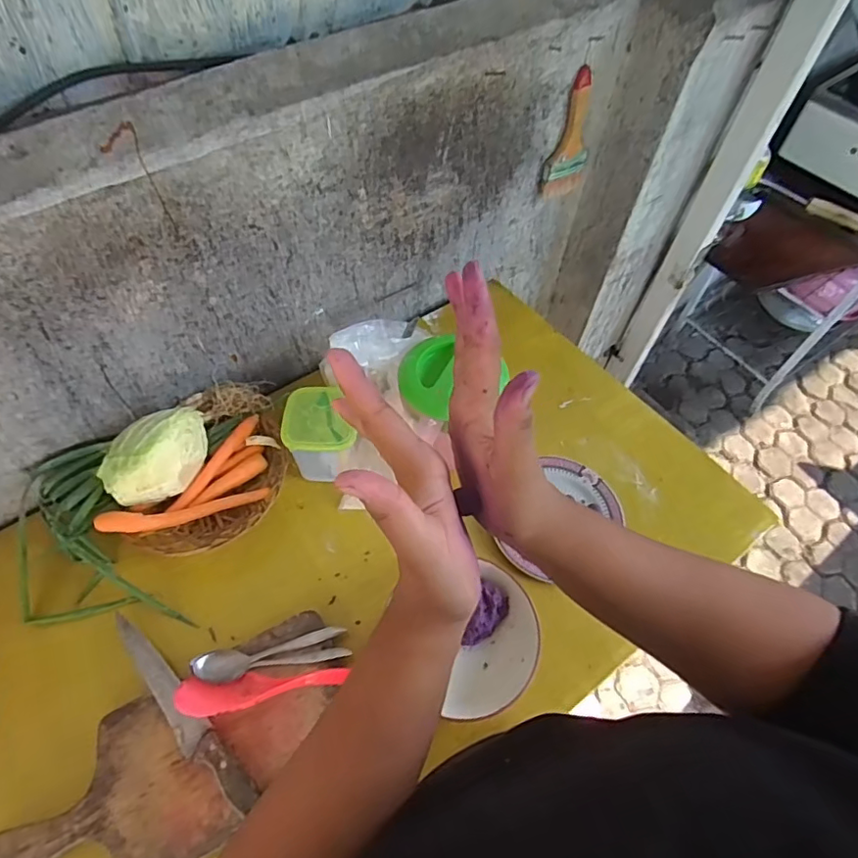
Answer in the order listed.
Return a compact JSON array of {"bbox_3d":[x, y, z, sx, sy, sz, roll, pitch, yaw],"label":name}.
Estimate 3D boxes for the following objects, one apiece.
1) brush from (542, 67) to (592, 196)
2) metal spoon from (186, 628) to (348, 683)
[{"bbox_3d":[0.227,-0.467,0.904,0.082,0.215,0.021,-32,63,-5],"label":"brush"},{"bbox_3d":[-0.178,0.250,0.619,0.164,0.019,0.034,-10,58,-22],"label":"metal spoon"}]

